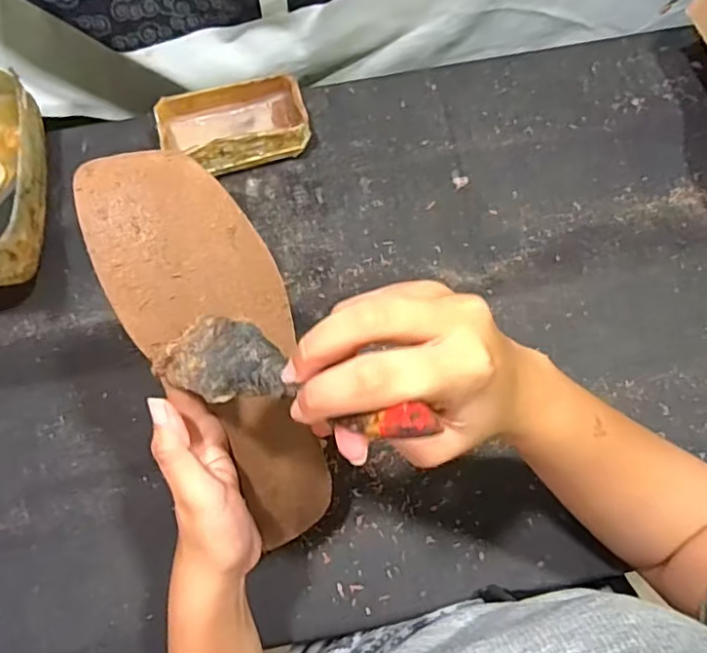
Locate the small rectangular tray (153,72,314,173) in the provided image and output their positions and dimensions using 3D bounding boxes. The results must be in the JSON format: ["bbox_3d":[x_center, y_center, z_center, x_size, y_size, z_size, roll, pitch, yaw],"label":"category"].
[{"bbox_3d":[-0.106,-0.179,0.539,0.124,0.047,0.075,-18,72,-6],"label":"small rectangular tray"}]

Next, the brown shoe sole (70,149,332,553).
[{"bbox_3d":[-0.063,0.019,0.341,0.086,0.017,0.244,-39,117,-28],"label":"brown shoe sole"}]

